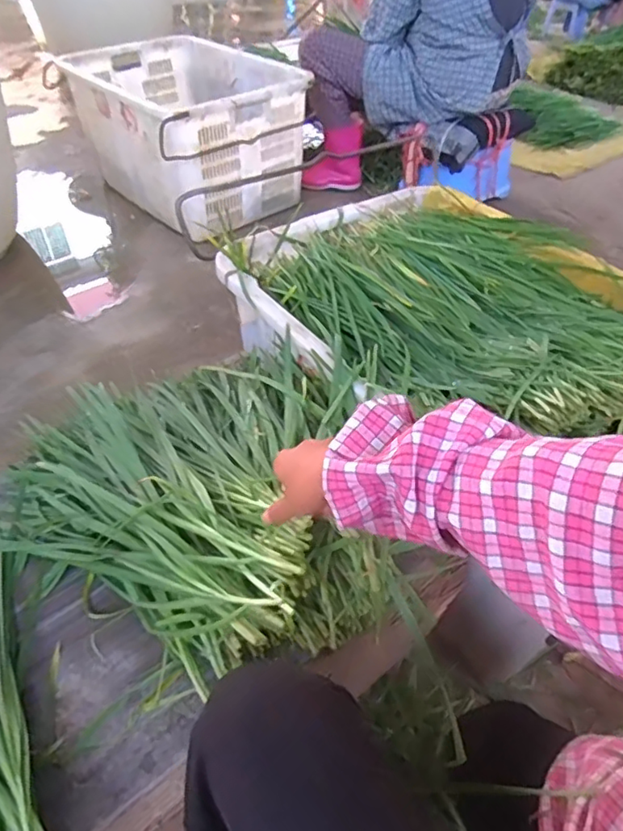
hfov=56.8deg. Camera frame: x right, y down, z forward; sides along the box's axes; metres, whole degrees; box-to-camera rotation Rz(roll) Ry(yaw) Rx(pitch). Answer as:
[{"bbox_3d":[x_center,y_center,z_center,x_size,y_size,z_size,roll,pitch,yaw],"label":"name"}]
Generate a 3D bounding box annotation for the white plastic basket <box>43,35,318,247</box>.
[{"bbox_3d":[-0.367,-0.848,1.697,0.458,0.328,0.678,-29,52,-24],"label":"white plastic basket"}]

